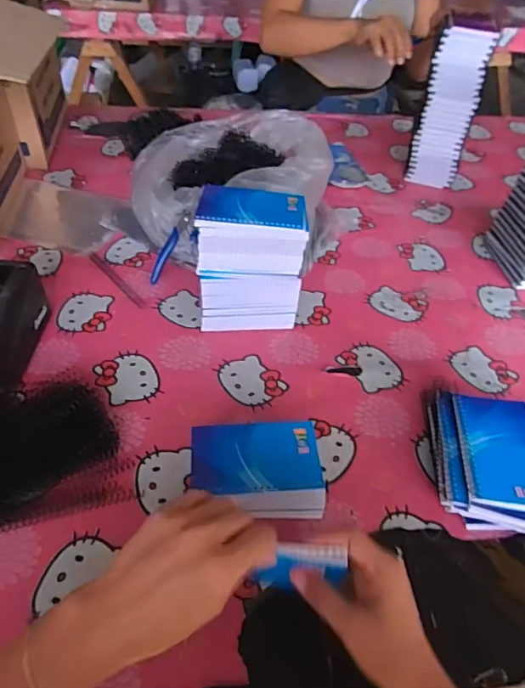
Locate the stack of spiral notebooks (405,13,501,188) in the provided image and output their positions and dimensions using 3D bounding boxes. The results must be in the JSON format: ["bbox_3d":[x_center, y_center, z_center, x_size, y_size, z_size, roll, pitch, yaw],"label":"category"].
[{"bbox_3d":[0.363,-0.458,0.943,0.099,0.278,0.119,20,47,15],"label":"stack of spiral notebooks"}]

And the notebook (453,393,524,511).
[{"bbox_3d":[0.251,0.110,0.511,0.083,0.010,0.130,8,47,2],"label":"notebook"}]

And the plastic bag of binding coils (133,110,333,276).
[{"bbox_3d":[-0.048,-0.261,0.801,0.312,0.168,0.316,-23,51,-24],"label":"plastic bag of binding coils"}]

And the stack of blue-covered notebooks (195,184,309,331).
[{"bbox_3d":[-0.018,-0.108,0.665,0.134,0.174,0.090,0,46,-5],"label":"stack of blue-covered notebooks"}]

